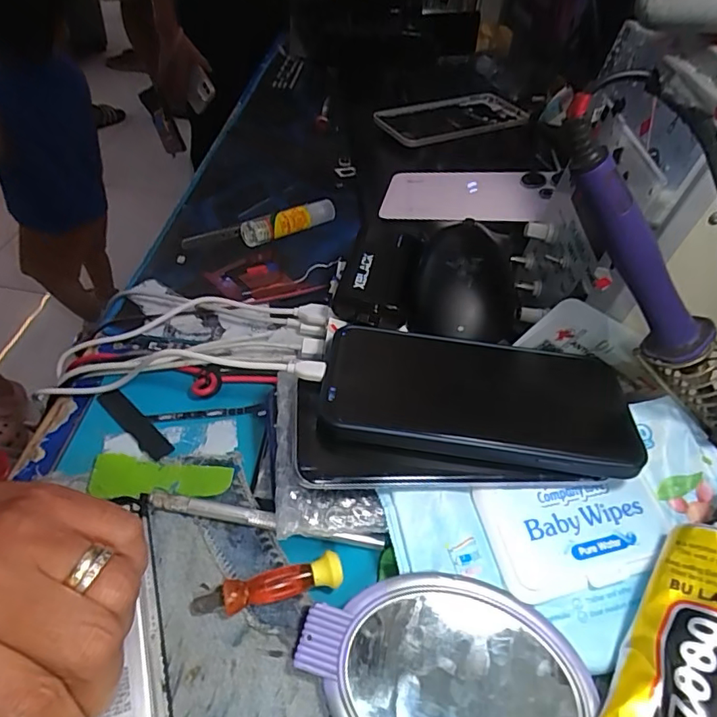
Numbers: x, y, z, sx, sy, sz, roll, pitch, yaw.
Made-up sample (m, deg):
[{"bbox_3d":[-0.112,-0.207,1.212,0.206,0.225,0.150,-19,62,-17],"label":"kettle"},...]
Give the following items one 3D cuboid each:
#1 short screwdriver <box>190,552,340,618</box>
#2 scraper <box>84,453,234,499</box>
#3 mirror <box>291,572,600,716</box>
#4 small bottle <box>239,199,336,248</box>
[{"bbox_3d":[-0.041,0.105,0.235,0.067,0.014,0.013,-7,47,-14],"label":"short screwdriver"},{"bbox_3d":[-0.103,0.062,0.270,0.072,0.005,0.024,2,46,-2],"label":"scraper"},{"bbox_3d":[0.034,0.135,0.213,0.117,0.012,0.079,7,60,1],"label":"mirror"},{"bbox_3d":[-0.058,-0.118,0.446,0.088,0.023,0.016,-19,53,-25],"label":"small bottle"}]

